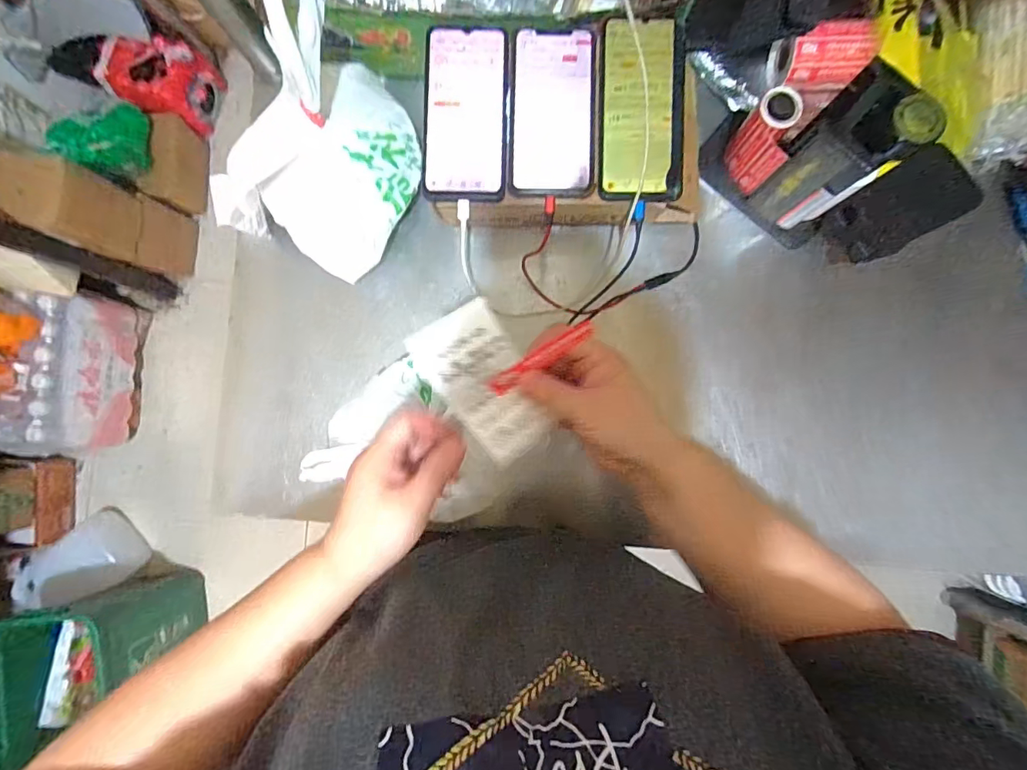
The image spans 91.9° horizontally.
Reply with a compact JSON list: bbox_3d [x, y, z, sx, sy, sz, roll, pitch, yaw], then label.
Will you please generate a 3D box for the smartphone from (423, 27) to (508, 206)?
[{"bbox_3d":[-0.044,-0.252,0.462,0.075,0.008,0.158,1,89,-3],"label":"smartphone"}]

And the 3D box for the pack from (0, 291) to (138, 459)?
[{"bbox_3d":[-1.091,-0.025,1.192,0.205,0.274,0.371,3,87,1],"label":"pack"}]

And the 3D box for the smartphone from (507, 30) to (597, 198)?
[{"bbox_3d":[0.037,-0.253,0.462,0.079,0.011,0.152,1,87,1],"label":"smartphone"}]

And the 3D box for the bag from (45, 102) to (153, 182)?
[{"bbox_3d":[-0.969,-0.577,1.167,0.149,0.142,0.186,12,87,2],"label":"bag"}]

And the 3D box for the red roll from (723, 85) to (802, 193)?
[{"bbox_3d":[0.244,-0.241,0.498,0.040,0.086,0.064,16,87,2],"label":"red roll"}]

